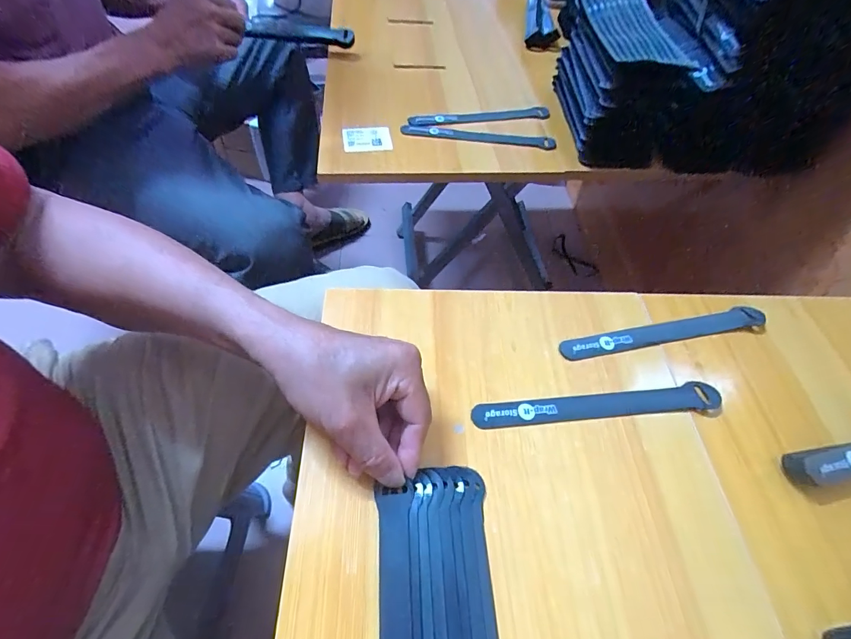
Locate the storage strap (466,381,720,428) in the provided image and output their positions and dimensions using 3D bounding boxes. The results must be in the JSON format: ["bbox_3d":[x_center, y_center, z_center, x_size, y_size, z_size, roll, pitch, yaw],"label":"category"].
[{"bbox_3d":[0.136,0.068,0.318,0.199,0.009,0.022,-2,54,-7],"label":"storage strap"}]

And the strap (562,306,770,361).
[{"bbox_3d":[0.213,0.011,0.360,0.196,0.010,0.019,-8,54,-10],"label":"strap"}]

